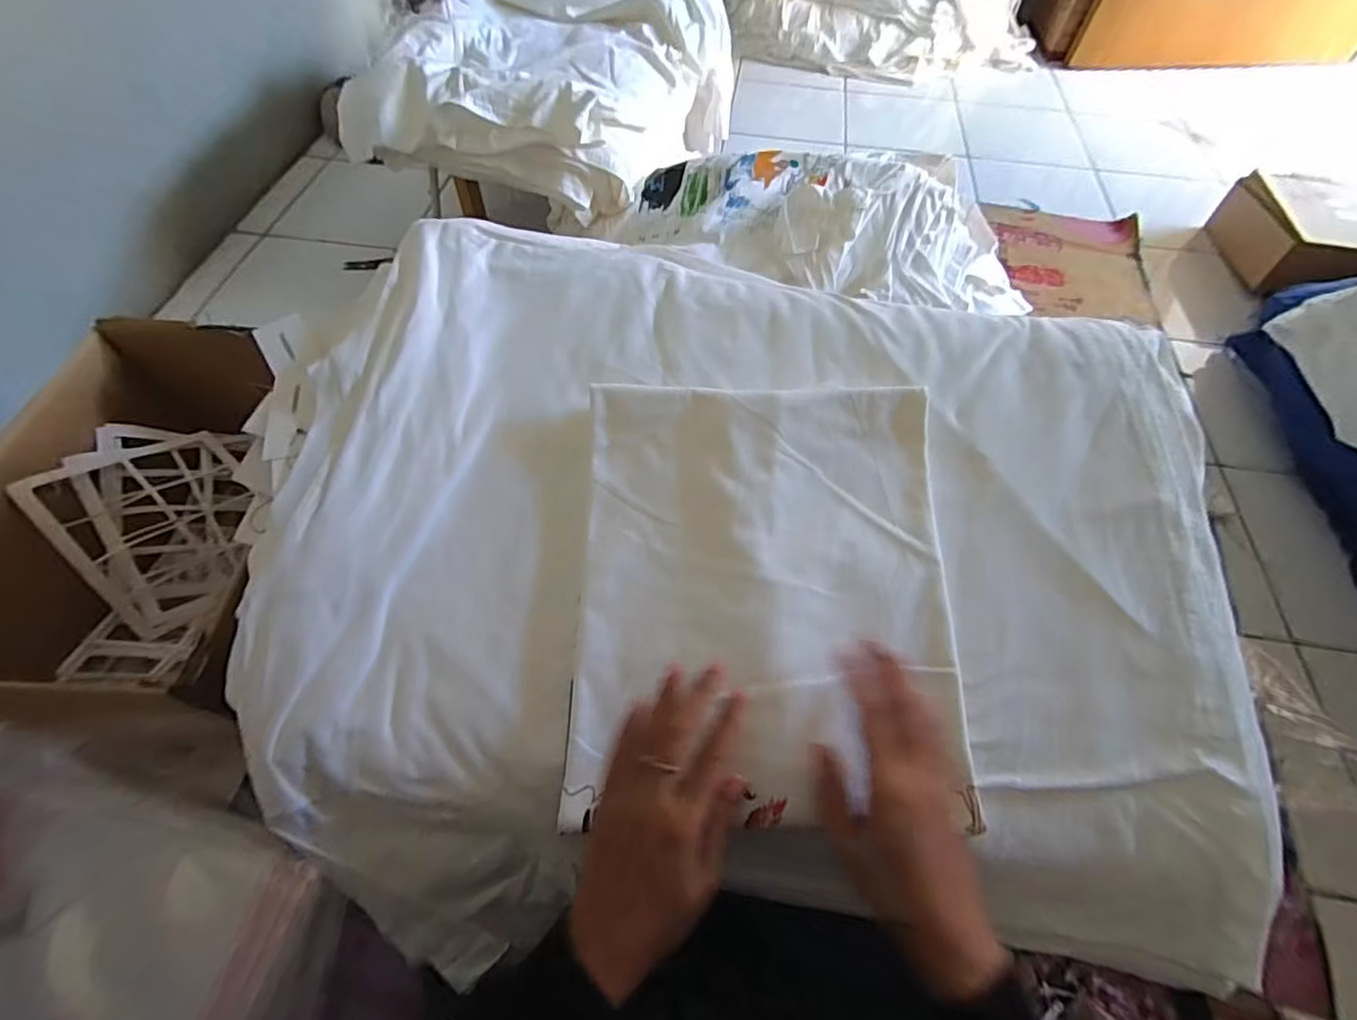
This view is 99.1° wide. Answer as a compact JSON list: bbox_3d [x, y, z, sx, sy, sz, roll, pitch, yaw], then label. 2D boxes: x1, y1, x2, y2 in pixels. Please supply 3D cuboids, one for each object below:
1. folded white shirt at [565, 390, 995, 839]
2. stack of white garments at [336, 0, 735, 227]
[{"bbox_3d":[0.062,0.052,0.422,0.265,0.020,0.308,0,71,0],"label":"folded white shirt"},{"bbox_3d":[-0.235,-0.838,1.119,0.585,0.193,0.714,14,60,7],"label":"stack of white garments"}]

